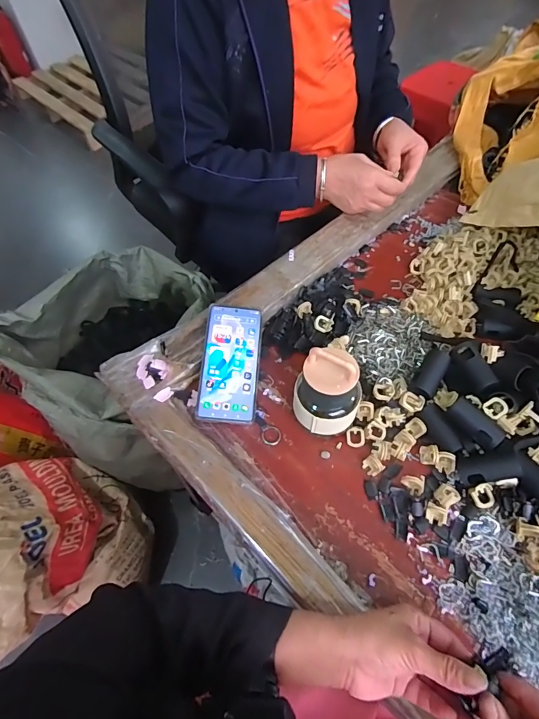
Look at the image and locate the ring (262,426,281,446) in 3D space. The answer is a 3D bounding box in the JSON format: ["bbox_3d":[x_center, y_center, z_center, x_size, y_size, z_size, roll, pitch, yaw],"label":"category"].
[{"bbox_3d":[0.003,0.096,0.496,0.024,0.004,0.026,-2,57,3],"label":"ring"}]

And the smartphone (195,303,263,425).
[{"bbox_3d":[-0.052,0.002,0.528,0.074,0.007,0.164,7,70,-5],"label":"smartphone"}]

